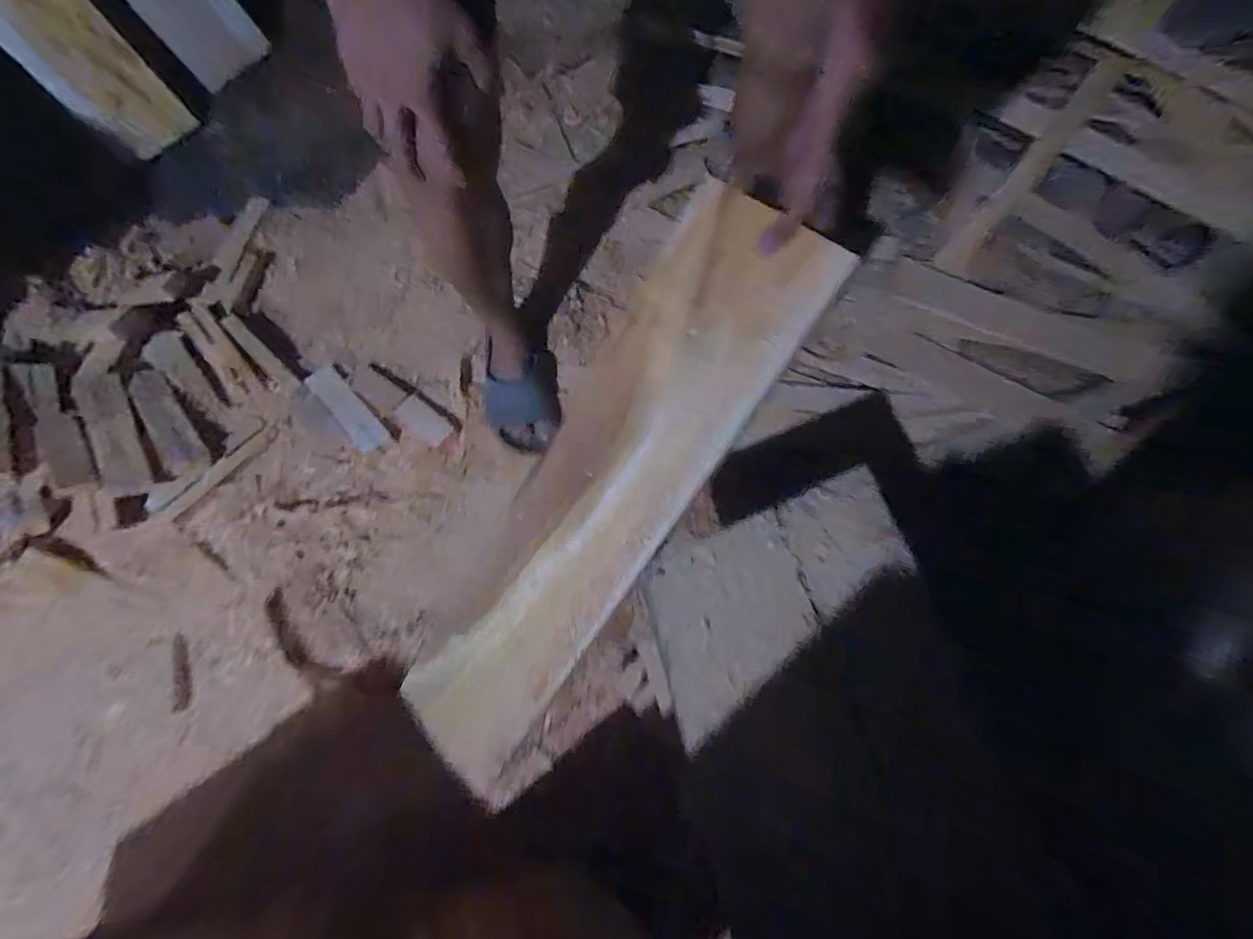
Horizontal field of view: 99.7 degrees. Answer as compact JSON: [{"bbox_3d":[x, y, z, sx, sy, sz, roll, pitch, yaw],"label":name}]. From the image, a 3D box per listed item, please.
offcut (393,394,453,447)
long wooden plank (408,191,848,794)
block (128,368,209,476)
[{"bbox_3d":[-0.350,-0.085,0.907,0.105,0.010,0.051,35,77,15],"label":"offcut"},{"bbox_3d":[-0.045,0.054,0.618,0.183,0.024,0.745,36,103,14],"label":"long wooden plank"},{"bbox_3d":[-0.740,-0.080,0.851,0.055,0.020,0.196,-25,77,-32],"label":"block"}]

